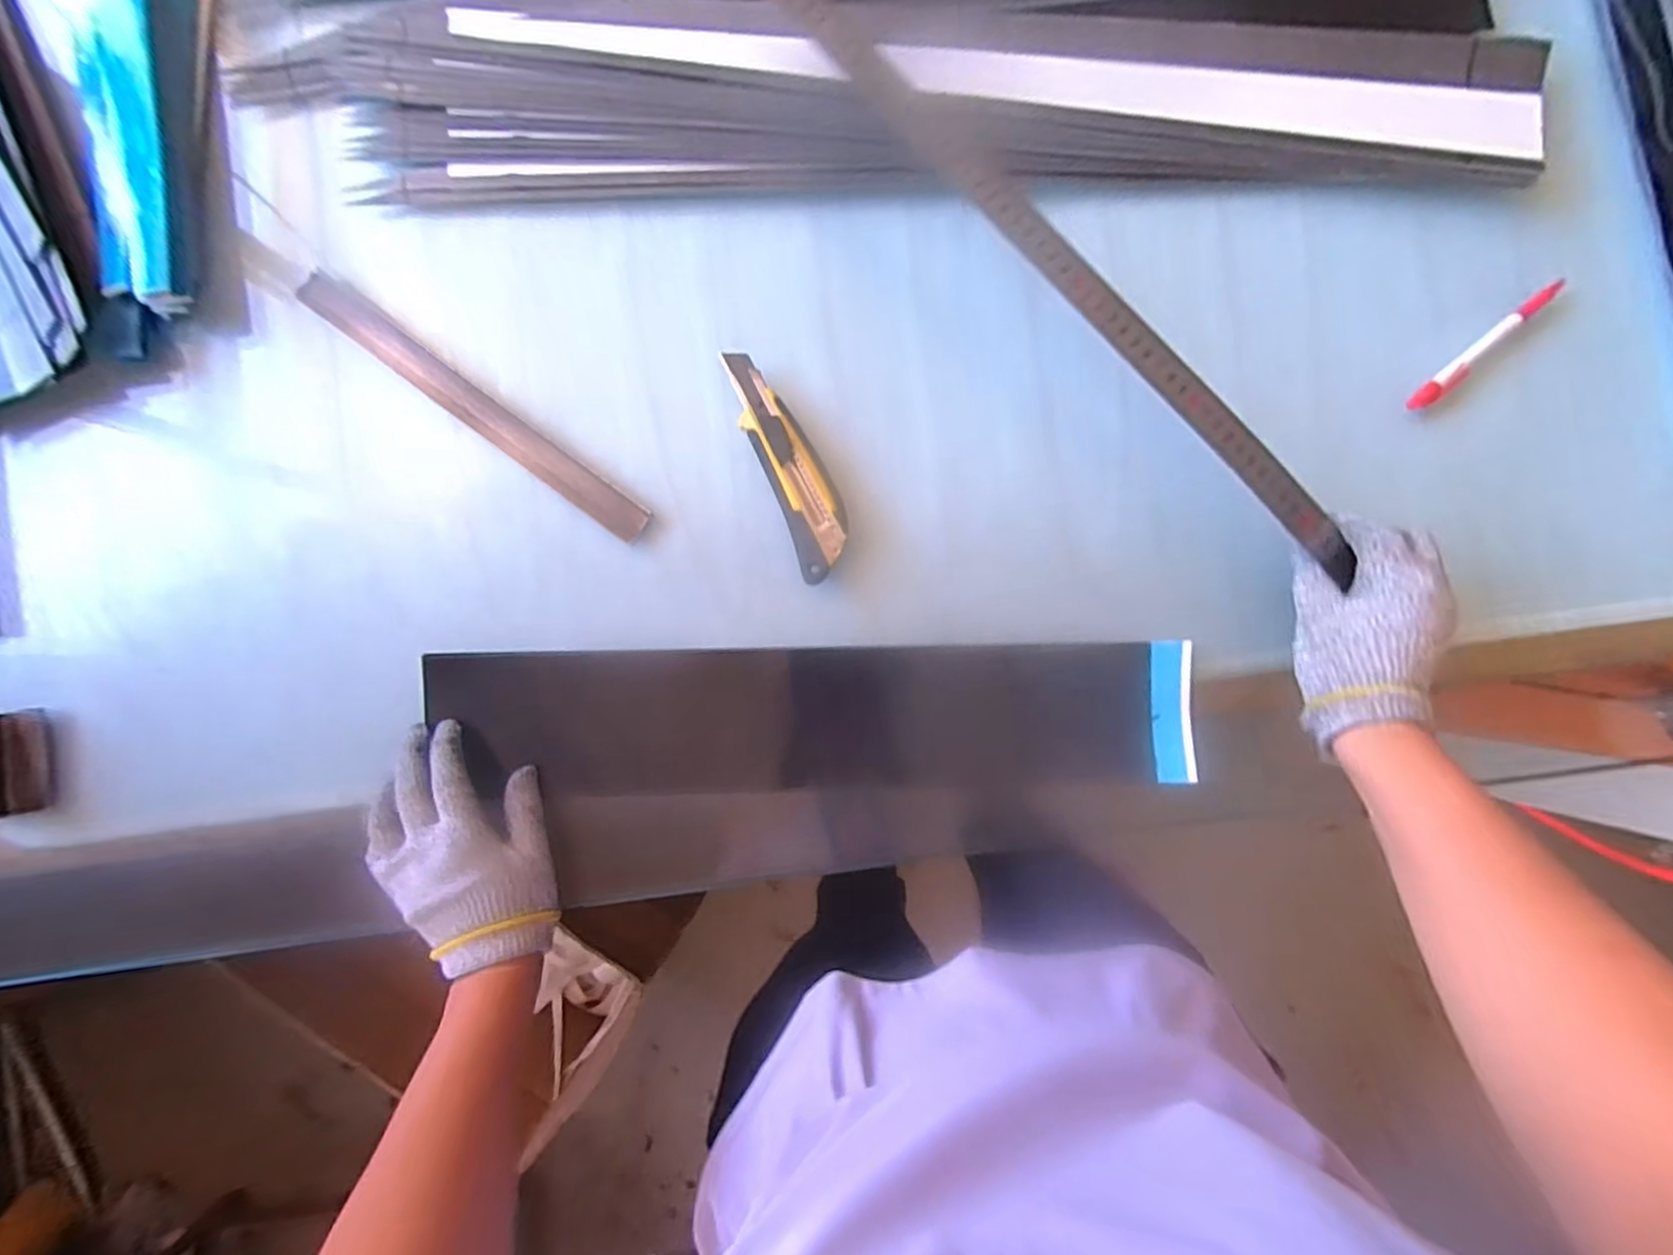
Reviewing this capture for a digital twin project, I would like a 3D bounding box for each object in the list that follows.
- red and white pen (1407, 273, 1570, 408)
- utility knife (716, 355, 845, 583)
[{"bbox_3d":[0.441,-0.191,0.483,0.123,0.016,0.013,-40,87,-1],"label":"red and white pen"},{"bbox_3d":[-0.031,-0.113,0.486,0.042,0.025,0.162,-23,86,0],"label":"utility knife"}]

